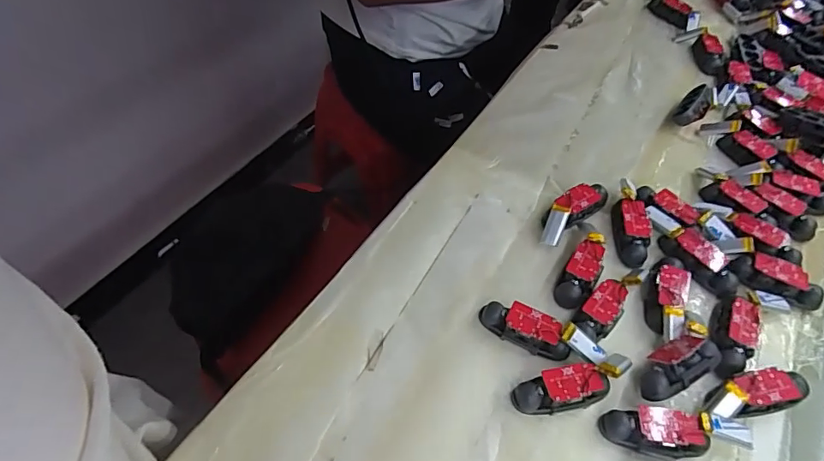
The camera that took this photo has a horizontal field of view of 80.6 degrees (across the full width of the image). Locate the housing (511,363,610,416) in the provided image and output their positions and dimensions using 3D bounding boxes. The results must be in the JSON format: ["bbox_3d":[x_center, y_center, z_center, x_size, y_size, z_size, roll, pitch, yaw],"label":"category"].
[{"bbox_3d":[0.095,0.101,0.308,0.059,0.019,0.022,-8,54,-11],"label":"housing"}]

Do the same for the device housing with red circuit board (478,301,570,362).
[{"bbox_3d":[0.077,0.067,0.333,0.062,0.020,0.023,22,54,12],"label":"device housing with red circuit board"}]

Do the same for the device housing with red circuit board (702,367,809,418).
[{"bbox_3d":[0.220,0.105,0.312,0.070,0.023,0.022,-6,54,-9],"label":"device housing with red circuit board"}]

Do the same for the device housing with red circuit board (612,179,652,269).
[{"bbox_3d":[0.177,-0.003,0.396,0.024,0.026,0.070,4,64,2],"label":"device housing with red circuit board"}]

